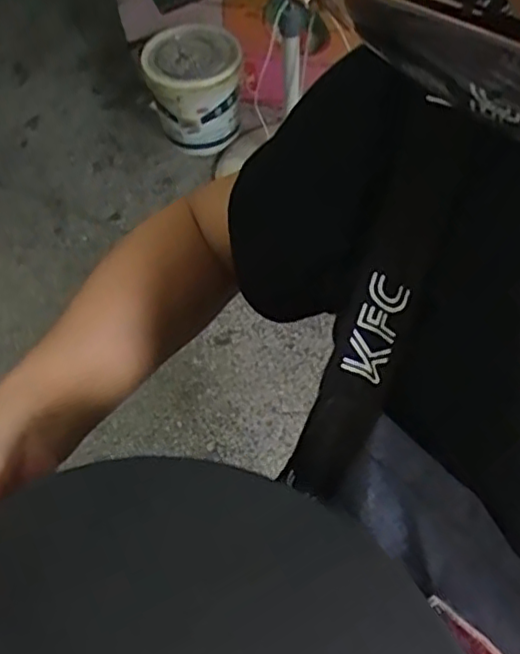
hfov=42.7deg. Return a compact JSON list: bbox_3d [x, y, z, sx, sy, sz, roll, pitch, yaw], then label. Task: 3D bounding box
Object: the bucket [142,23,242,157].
[{"bbox_3d":[-0.166,-0.610,1.710,0.232,0.249,0.224,-1,56,2],"label":"bucket"}]

